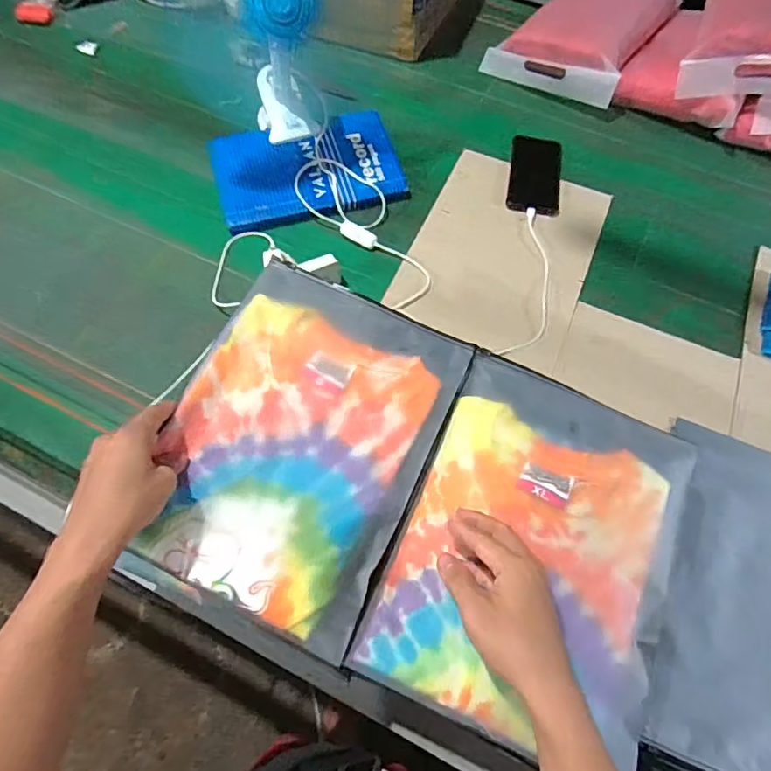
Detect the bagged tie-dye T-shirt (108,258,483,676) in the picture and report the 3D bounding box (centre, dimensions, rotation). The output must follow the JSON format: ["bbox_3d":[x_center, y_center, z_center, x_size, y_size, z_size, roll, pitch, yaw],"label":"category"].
[{"bbox_3d":[-0.079,0.044,0.515,0.242,0.030,0.342,23,65,8],"label":"bagged tie-dye T-shirt"}]

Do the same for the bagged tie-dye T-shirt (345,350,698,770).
[{"bbox_3d":[0.147,0.146,0.487,0.244,0.025,0.333,23,65,8],"label":"bagged tie-dye T-shirt"}]

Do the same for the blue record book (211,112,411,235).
[{"bbox_3d":[-0.119,-0.339,0.820,0.282,0.020,0.176,-15,74,-8],"label":"blue record book"}]

